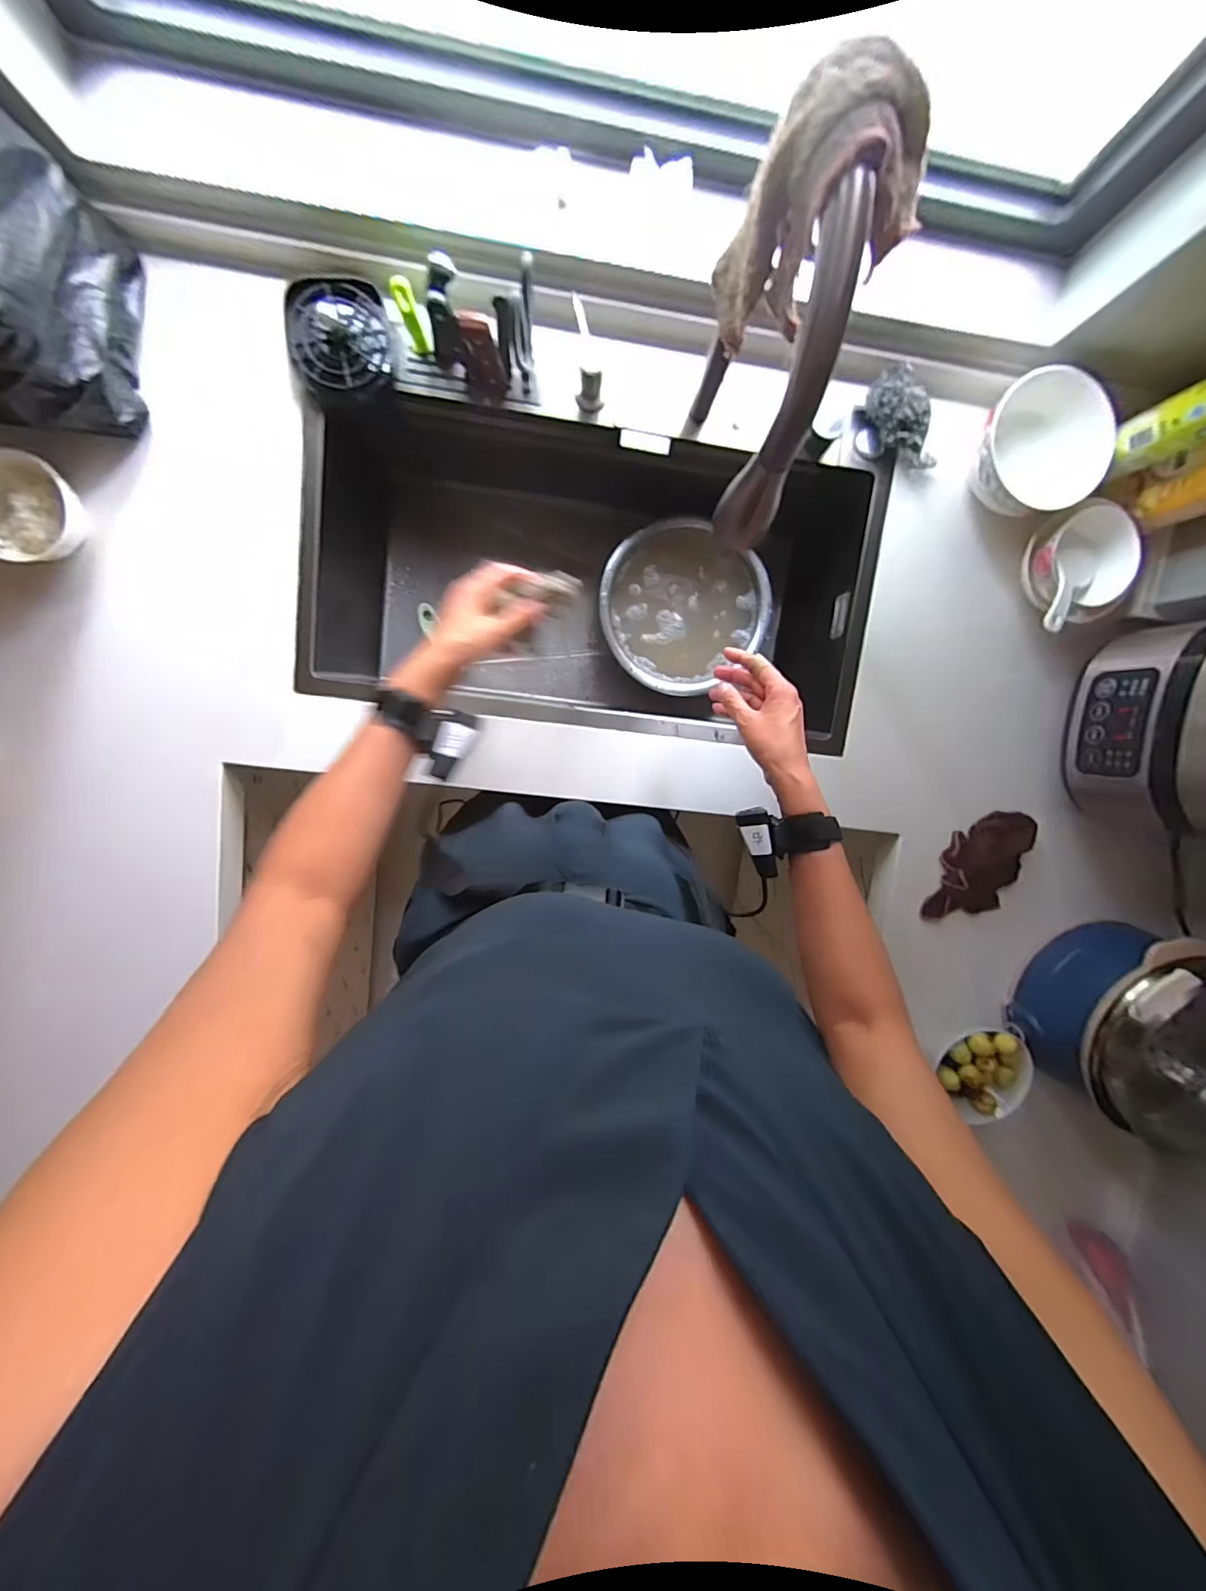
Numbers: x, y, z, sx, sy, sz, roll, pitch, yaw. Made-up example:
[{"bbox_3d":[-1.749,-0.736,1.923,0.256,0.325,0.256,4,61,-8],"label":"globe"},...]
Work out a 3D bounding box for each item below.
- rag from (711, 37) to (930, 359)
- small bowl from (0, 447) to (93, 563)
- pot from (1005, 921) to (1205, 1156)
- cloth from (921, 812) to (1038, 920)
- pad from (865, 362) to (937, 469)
[{"bbox_3d":[0.138,-0.370,0.329,0.085,0.139,0.077,-36,99,1],"label":"rag"},{"bbox_3d":[-0.654,-0.324,0.581,0.097,0.053,0.113,40,93,-9],"label":"small bowl"},{"bbox_3d":[0.786,0.329,0.713,0.285,0.179,0.248,15,97,-7],"label":"pot"},{"bbox_3d":[0.560,0.109,0.750,0.118,0.028,0.174,11,97,-6],"label":"cloth"},{"bbox_3d":[0.379,-0.470,0.641,0.048,0.048,0.123,-35,100,1],"label":"pad"}]

